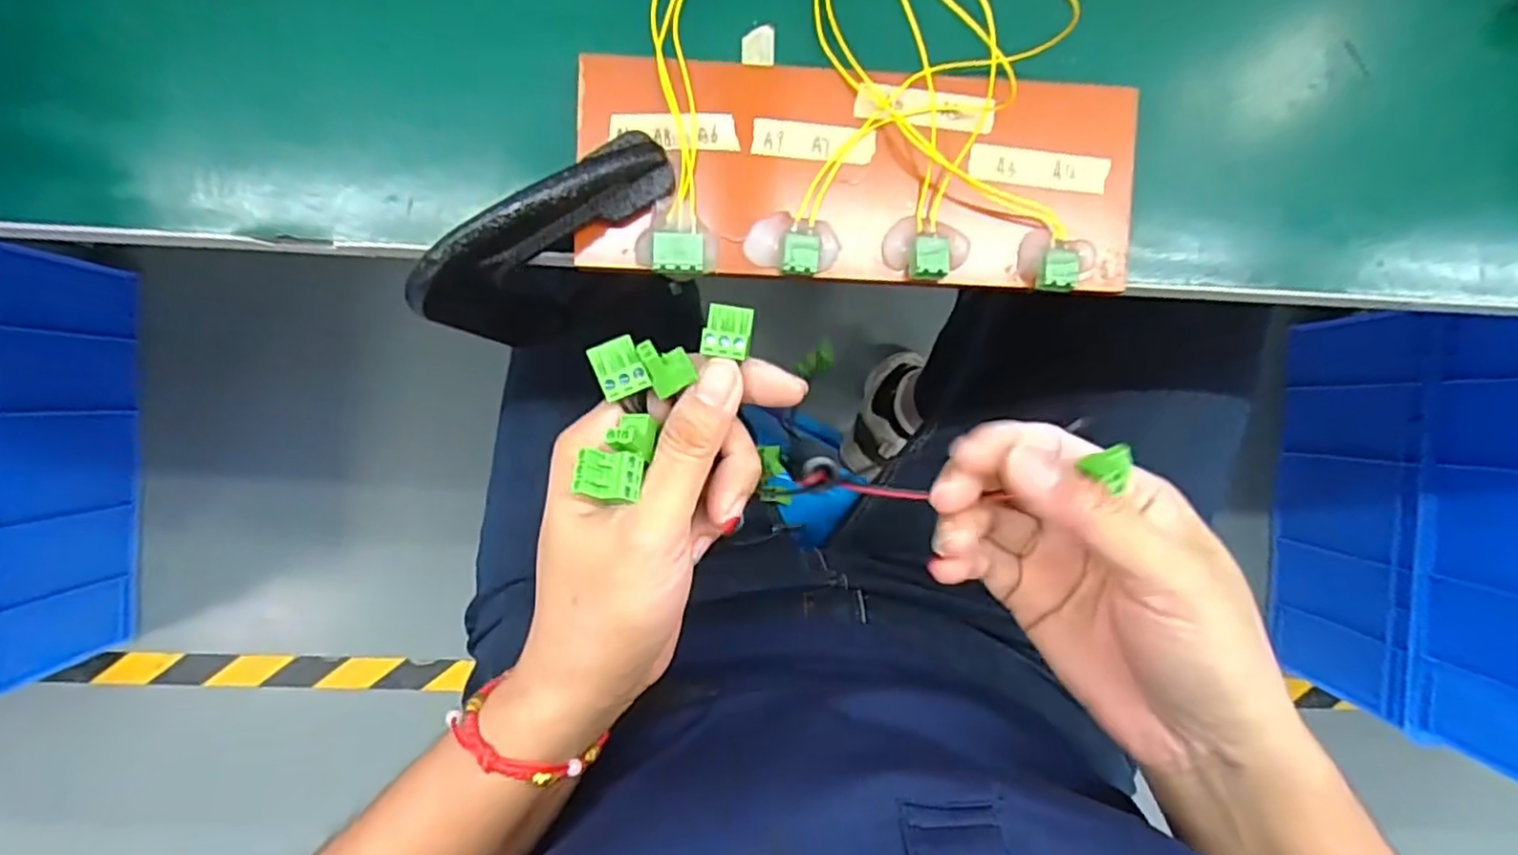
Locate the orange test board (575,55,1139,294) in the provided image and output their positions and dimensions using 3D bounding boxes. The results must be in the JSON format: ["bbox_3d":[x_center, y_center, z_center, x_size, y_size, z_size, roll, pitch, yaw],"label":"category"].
[{"bbox_3d":[0.036,-0.088,0.244,0.193,0.016,0.071,2,92,-3],"label":"orange test board"}]

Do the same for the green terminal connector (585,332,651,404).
[{"bbox_3d":[-0.046,-0.020,0.232,0.016,0.008,0.020,-26,93,-2],"label":"green terminal connector"}]

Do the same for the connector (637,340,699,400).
[{"bbox_3d":[-0.031,-0.021,0.235,0.015,0.010,0.019,-27,93,-1],"label":"connector"}]

